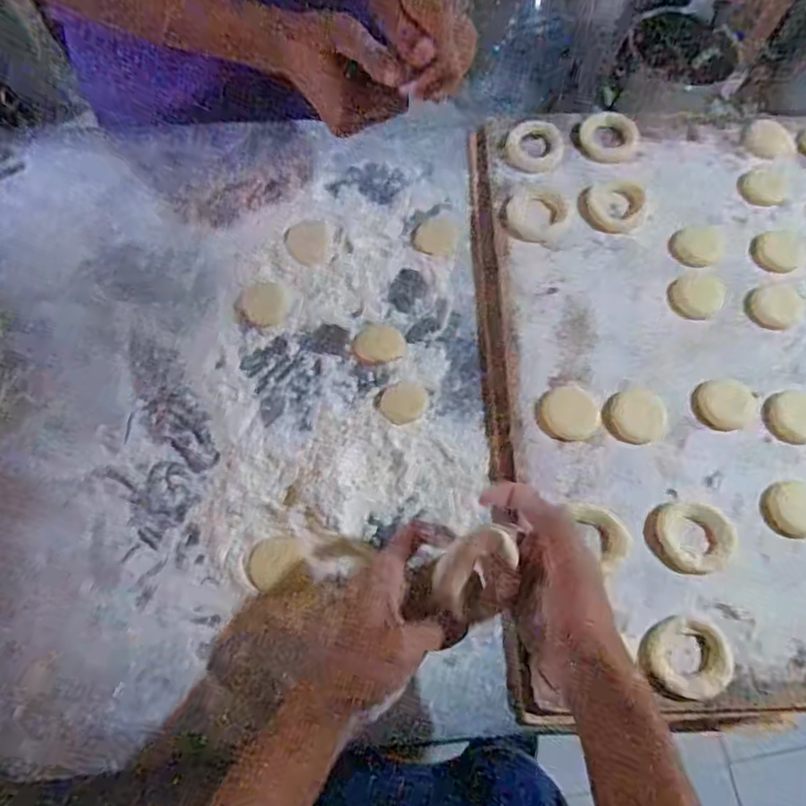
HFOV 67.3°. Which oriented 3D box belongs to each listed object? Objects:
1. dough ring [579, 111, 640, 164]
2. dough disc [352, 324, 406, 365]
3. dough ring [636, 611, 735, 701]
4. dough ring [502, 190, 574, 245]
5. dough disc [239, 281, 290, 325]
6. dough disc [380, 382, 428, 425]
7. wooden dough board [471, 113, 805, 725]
[{"bbox_3d":[0.224,-0.289,0.658,0.062,0.013,0.071,20,70,9],"label":"dough ring"},{"bbox_3d":[-0.023,-0.056,0.582,0.048,0.004,0.043,17,70,8],"label":"dough disc"},{"bbox_3d":[0.218,0.192,0.464,0.066,0.011,0.059,25,71,11],"label":"dough ring"},{"bbox_3d":[0.137,-0.191,0.617,0.063,0.009,0.059,0,68,1],"label":"dough ring"},{"bbox_3d":[-0.135,-0.098,0.592,0.046,0.004,0.046,0,68,1],"label":"dough disc"},{"bbox_3d":[0.001,-0.001,0.561,0.044,0.004,0.040,0,68,1],"label":"dough disc"},{"bbox_3d":[0.302,-0.043,0.563,0.420,0.019,0.585,0,68,1],"label":"wooden dough board"}]

